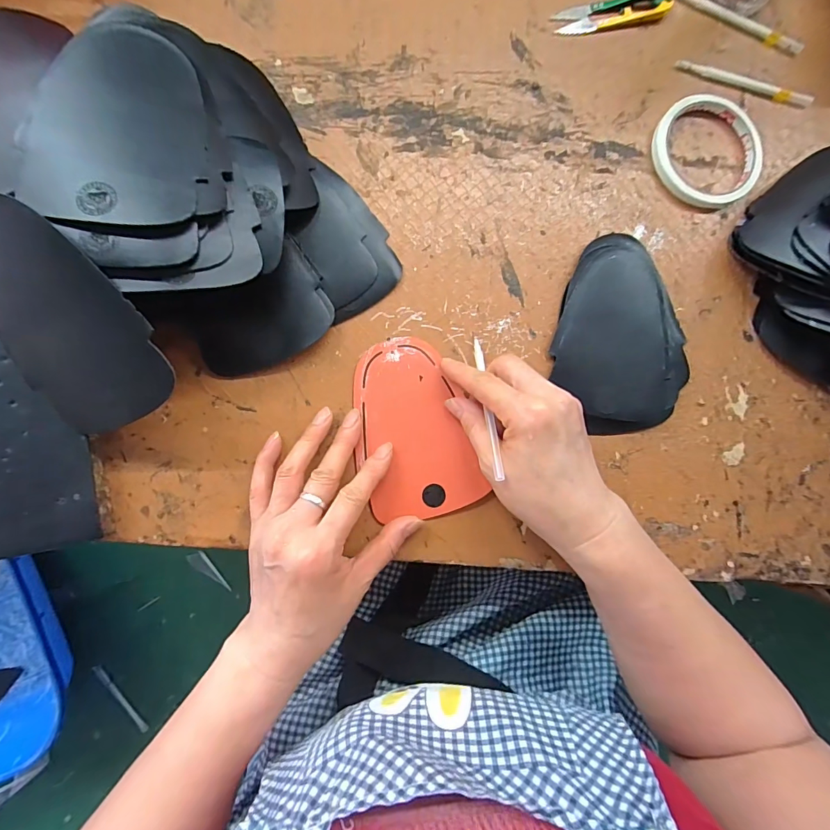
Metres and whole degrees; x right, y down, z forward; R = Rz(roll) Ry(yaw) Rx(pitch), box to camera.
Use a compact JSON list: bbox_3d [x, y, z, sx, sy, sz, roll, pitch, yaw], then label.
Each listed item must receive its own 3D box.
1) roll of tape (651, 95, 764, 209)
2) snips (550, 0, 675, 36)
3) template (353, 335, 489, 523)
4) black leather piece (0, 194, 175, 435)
[{"bbox_3d":[0.242,-0.218,0.350,0.087,0.011,0.092,0,86,-7],"label":"roll of tape"},{"bbox_3d":[0.166,-0.335,0.349,0.102,0.012,0.023,-14,88,-8],"label":"snips"},{"bbox_3d":[-0.003,0.009,0.315,0.079,0.008,0.131,-16,89,-8],"label":"template"},{"bbox_3d":[-0.206,-0.053,0.244,0.092,0.006,0.131,-22,108,16],"label":"black leather piece"}]

